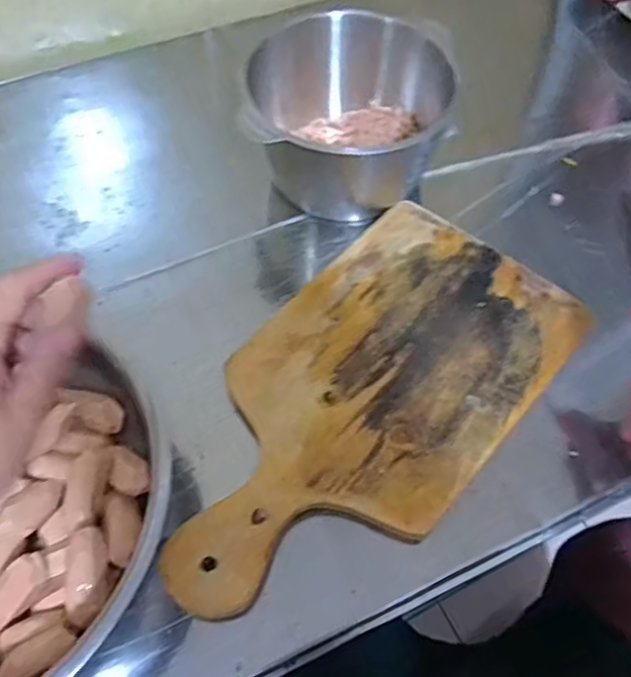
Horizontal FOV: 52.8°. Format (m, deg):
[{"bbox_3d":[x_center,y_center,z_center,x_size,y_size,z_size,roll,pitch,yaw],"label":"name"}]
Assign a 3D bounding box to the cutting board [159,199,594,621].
[{"bbox_3d":[0.035,0.040,0.448,0.180,0.016,0.340,38,66,17],"label":"cutting board"}]

